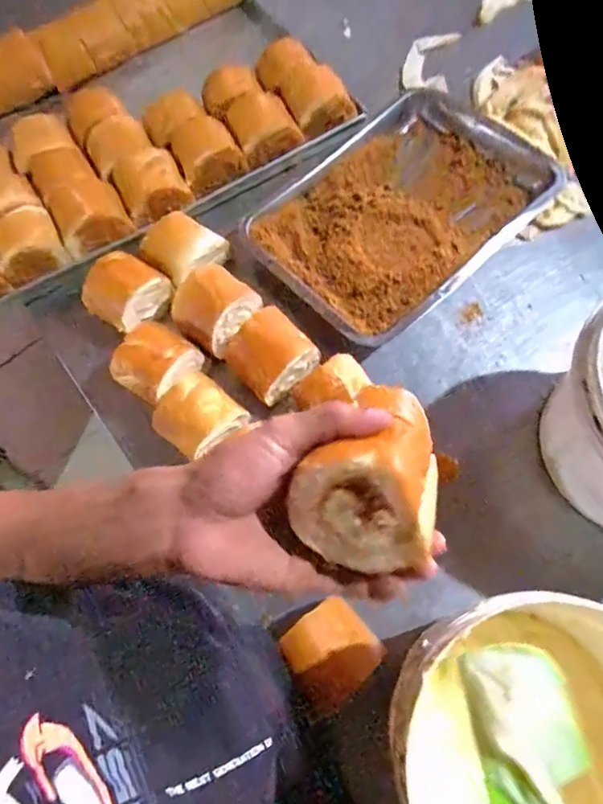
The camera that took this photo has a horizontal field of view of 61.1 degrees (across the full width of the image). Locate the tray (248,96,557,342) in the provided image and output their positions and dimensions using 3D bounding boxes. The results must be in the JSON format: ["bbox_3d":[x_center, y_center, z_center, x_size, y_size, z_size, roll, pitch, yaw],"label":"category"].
[{"bbox_3d":[0.129,-0.245,0.650,0.367,0.046,0.254,-40,72,-13],"label":"tray"}]

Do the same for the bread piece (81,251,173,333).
[{"bbox_3d":[-0.212,-0.130,0.621,0.081,0.055,0.082,31,75,17],"label":"bread piece"}]

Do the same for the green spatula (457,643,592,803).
[{"bbox_3d":[0.106,0.168,0.241,0.047,0.013,0.094,0,60,2],"label":"green spatula"}]

